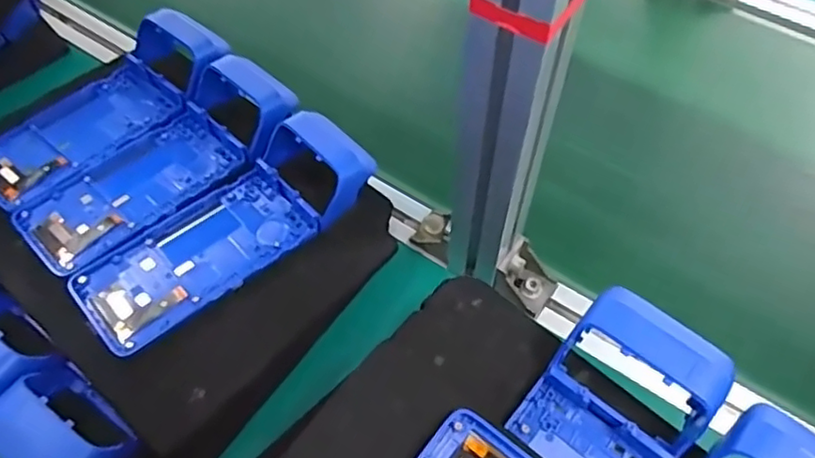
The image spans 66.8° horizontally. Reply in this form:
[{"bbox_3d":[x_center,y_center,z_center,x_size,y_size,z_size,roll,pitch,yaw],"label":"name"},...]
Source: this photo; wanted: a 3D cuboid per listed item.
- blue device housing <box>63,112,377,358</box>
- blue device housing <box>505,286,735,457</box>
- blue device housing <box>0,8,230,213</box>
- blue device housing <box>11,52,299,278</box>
[{"bbox_3d":[-0.135,-0.004,0.458,0.221,0.042,0.087,-37,68,-21],"label":"blue device housing"},{"bbox_3d":[0.117,0.092,0.344,0.085,0.049,0.100,35,65,16],"label":"blue device housing"},{"bbox_3d":[-0.259,-0.108,0.521,0.220,0.053,0.086,-39,69,-22],"label":"blue device housing"},{"bbox_3d":[-0.197,-0.059,0.493,0.227,0.045,0.099,-36,68,-21],"label":"blue device housing"}]

